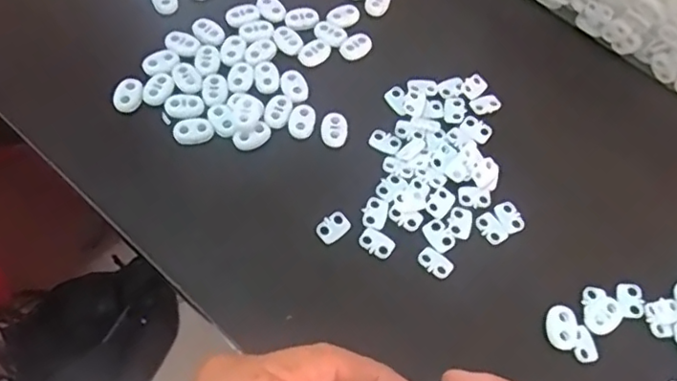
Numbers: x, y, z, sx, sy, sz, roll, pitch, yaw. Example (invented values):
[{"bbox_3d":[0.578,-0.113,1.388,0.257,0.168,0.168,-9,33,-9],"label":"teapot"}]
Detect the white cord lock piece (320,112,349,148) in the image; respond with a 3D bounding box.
[{"bbox_3d":[-0.002,-0.036,0.361,0.016,0.004,0.023,-1,62,-7],"label":"white cord lock piece"}]

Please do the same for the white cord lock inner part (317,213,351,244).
[{"bbox_3d":[-0.003,0.020,0.331,0.019,0.004,0.013,-39,72,-23],"label":"white cord lock inner part"}]

